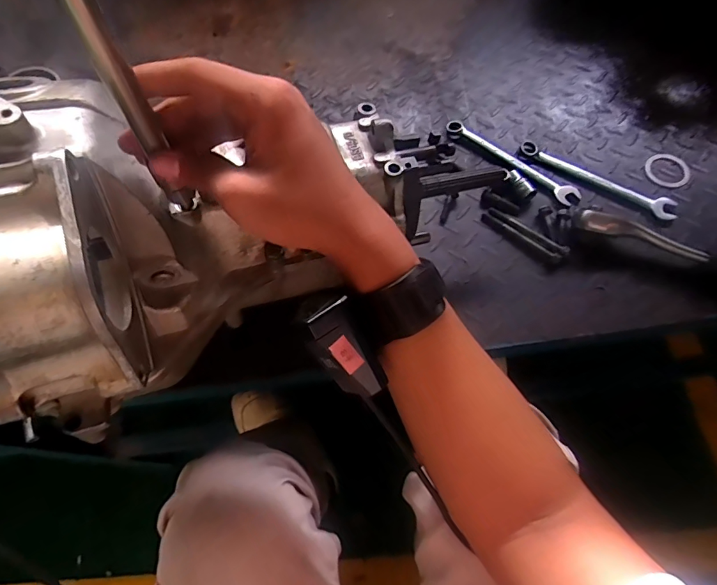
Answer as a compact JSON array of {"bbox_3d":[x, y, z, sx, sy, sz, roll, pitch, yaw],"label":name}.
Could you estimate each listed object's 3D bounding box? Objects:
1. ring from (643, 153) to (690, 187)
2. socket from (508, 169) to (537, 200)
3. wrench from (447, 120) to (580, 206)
[{"bbox_3d":[0.392,-0.155,0.565,0.051,0.009,0.052,-2,75,6],"label":"ring"},{"bbox_3d":[0.200,-0.132,0.549,0.014,0.014,0.041,-37,69,-13],"label":"socket"},{"bbox_3d":[0.193,-0.171,0.570,0.190,0.012,0.027,38,72,18],"label":"wrench"}]

